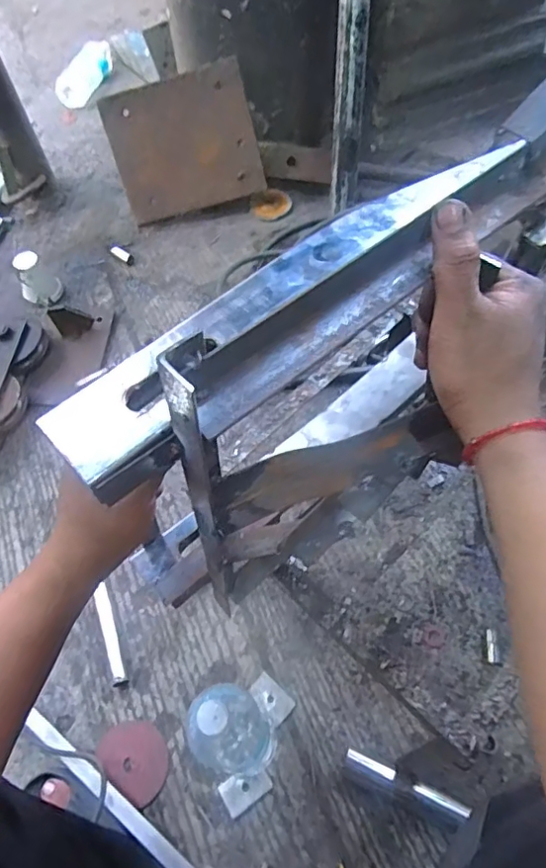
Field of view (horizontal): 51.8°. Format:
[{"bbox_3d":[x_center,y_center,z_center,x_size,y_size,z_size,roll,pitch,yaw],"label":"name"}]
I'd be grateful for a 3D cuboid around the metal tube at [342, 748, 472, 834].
[{"bbox_3d":[0.158,0.433,0.681,0.153,0.043,0.034,19,64,15],"label":"metal tube"}]

